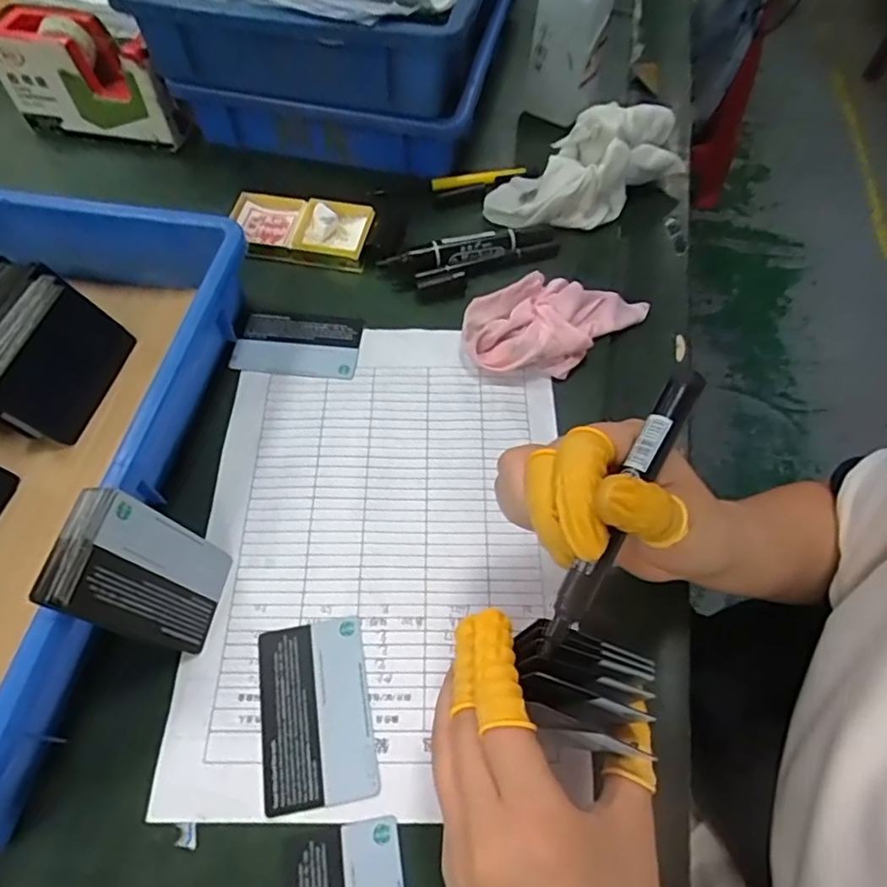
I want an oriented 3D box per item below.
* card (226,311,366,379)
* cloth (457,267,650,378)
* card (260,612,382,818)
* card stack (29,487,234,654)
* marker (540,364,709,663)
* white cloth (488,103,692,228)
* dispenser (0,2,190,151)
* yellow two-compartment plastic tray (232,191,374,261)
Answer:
[{"bbox_3d":[-0.101,-0.070,0.418,0.083,0.004,0.051,6,61,2],"label":"card"},{"bbox_3d":[0.082,-0.089,0.419,0.137,0.027,0.070,-29,65,-16],"label":"cloth"},{"bbox_3d":[-0.064,0.132,0.300,0.053,0.004,0.084,-9,61,-6],"label":"card"},{"bbox_3d":[-0.144,0.065,0.294,0.015,0.087,0.056,-3,58,23],"label":"card stack"},{"bbox_3d":[0.070,0.023,0.232,0.013,0.012,0.125,27,78,13],"label":"marker"},{"bbox_3d":[0.121,-0.222,0.478,0.179,0.061,0.070,-16,62,-10],"label":"white cloth"},{"bbox_3d":[-0.288,-0.302,0.505,0.138,0.088,0.051,9,61,4],"label":"dispenser"},{"bbox_3d":[-0.113,-0.169,0.467,0.112,0.019,0.052,14,61,7],"label":"yellow two-compartment plastic tray"}]

